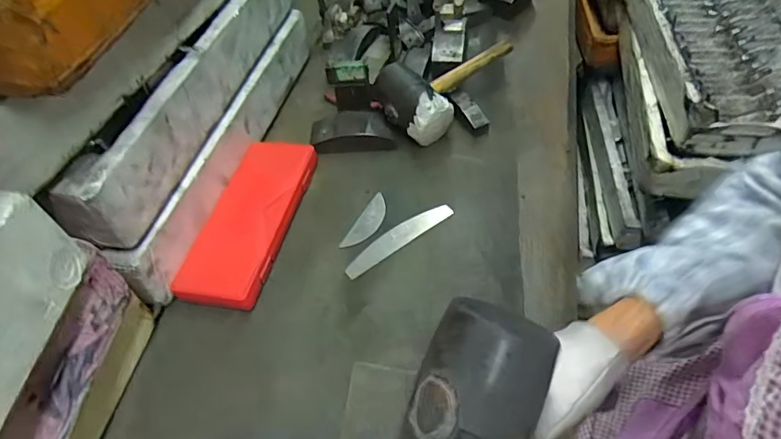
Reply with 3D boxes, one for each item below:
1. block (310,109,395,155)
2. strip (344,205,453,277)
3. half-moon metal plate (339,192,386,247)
[{"bbox_3d":[-0.057,-0.131,0.707,0.118,0.034,0.062,-3,50,3],"label":"block"},{"bbox_3d":[0.009,0.021,0.595,0.155,0.006,0.031,-31,54,-20],"label":"strip"},{"bbox_3d":[-0.029,0.003,0.614,0.029,0.004,0.096,18,54,19],"label":"half-moon metal plate"}]

